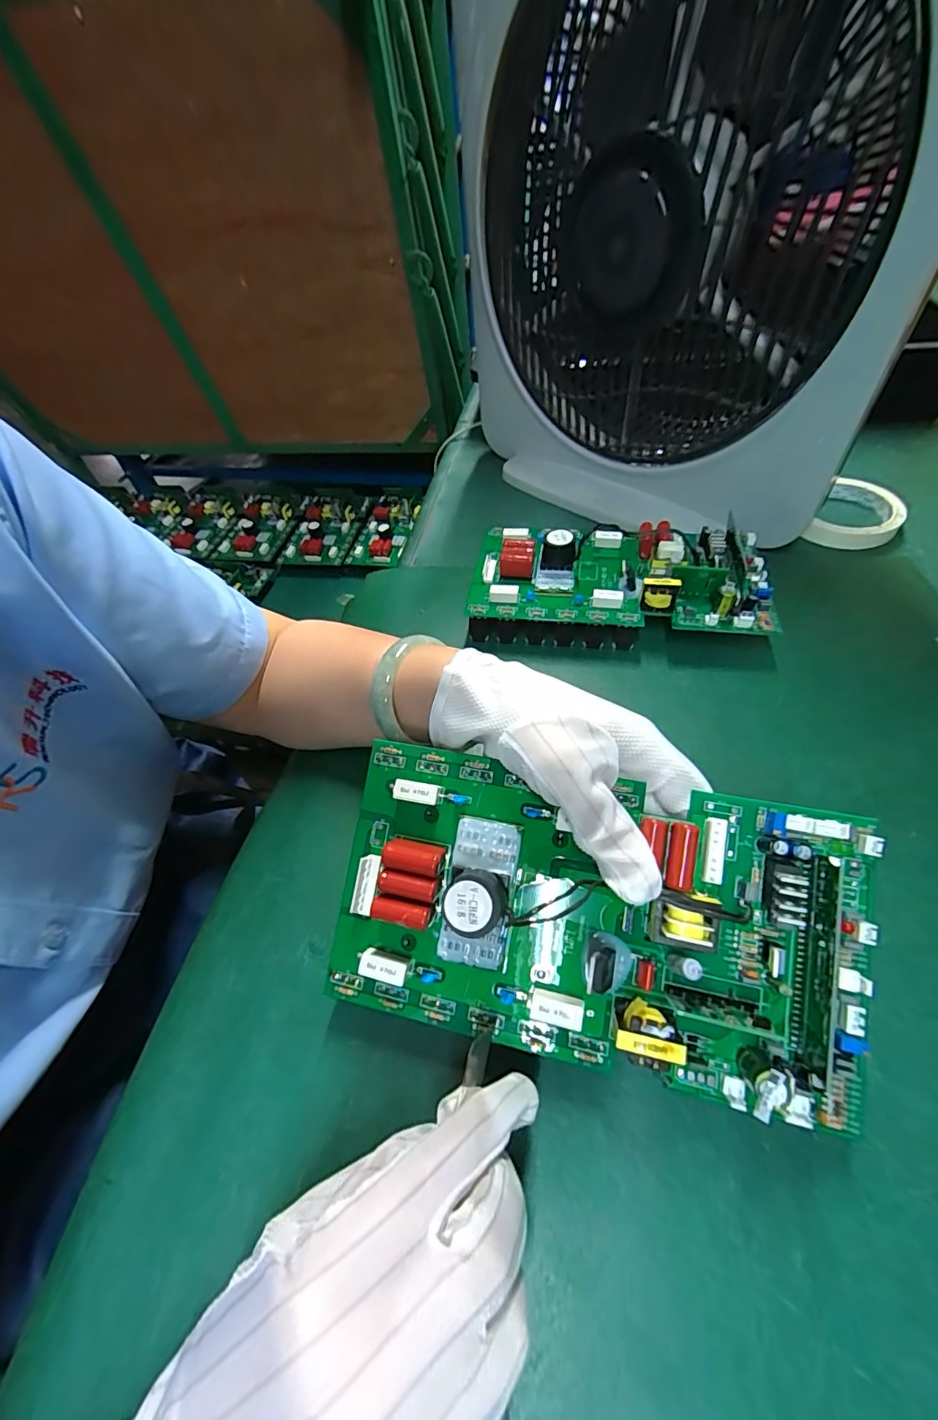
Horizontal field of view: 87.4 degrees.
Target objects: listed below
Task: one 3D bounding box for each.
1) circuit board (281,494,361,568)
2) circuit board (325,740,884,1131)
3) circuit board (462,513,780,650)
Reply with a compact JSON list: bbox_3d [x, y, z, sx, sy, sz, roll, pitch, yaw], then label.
[{"bbox_3d":[-0.285,-0.360,0.951,0.128,0.023,0.207,1,52,7],"label":"circuit board"},{"bbox_3d":[0.049,0.090,0.211,0.223,0.032,0.122,8,82,12],"label":"circuit board"},{"bbox_3d":[0.121,-0.111,0.412,0.237,0.055,0.131,4,53,9],"label":"circuit board"}]

